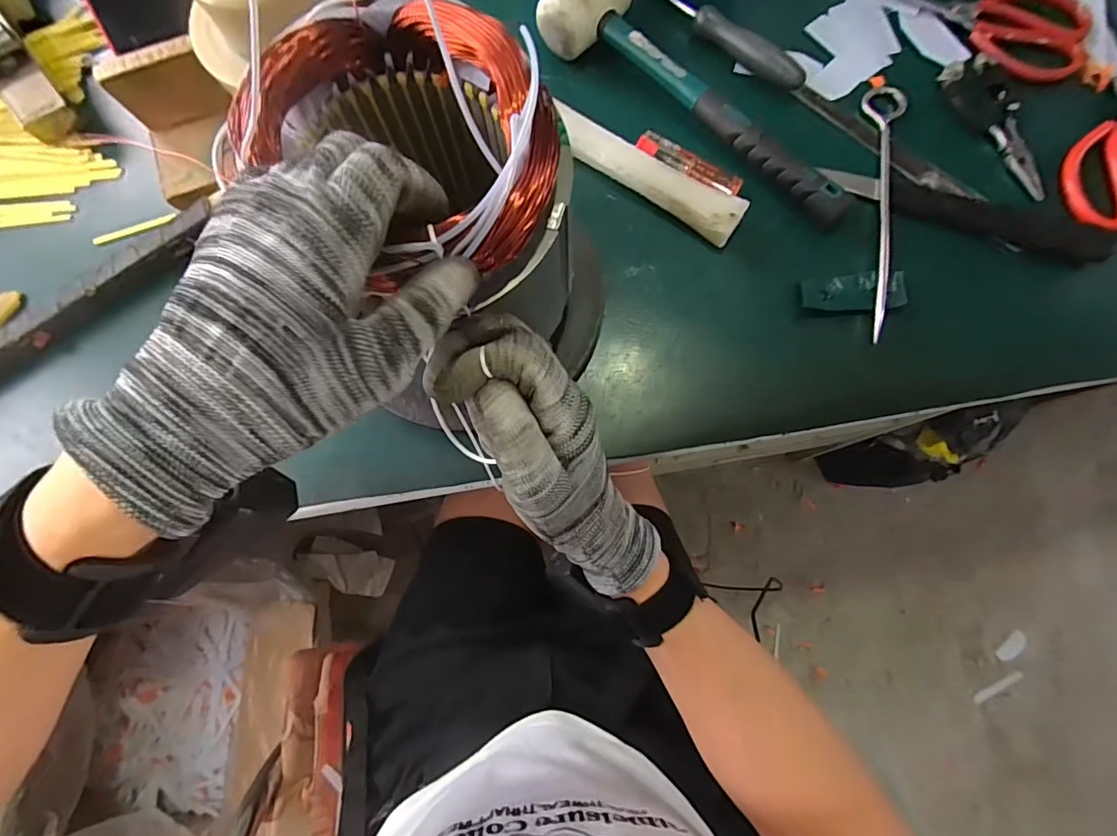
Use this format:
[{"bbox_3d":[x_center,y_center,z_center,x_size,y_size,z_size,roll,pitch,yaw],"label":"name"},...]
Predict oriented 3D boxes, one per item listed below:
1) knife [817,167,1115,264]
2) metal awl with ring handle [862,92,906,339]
[{"bbox_3d":[0.293,-0.156,0.374,0.196,0.023,0.037,16,78,4],"label":"knife"},{"bbox_3d":[0.236,-0.159,0.379,0.028,0.012,0.214,12,78,4],"label":"metal awl with ring handle"}]

